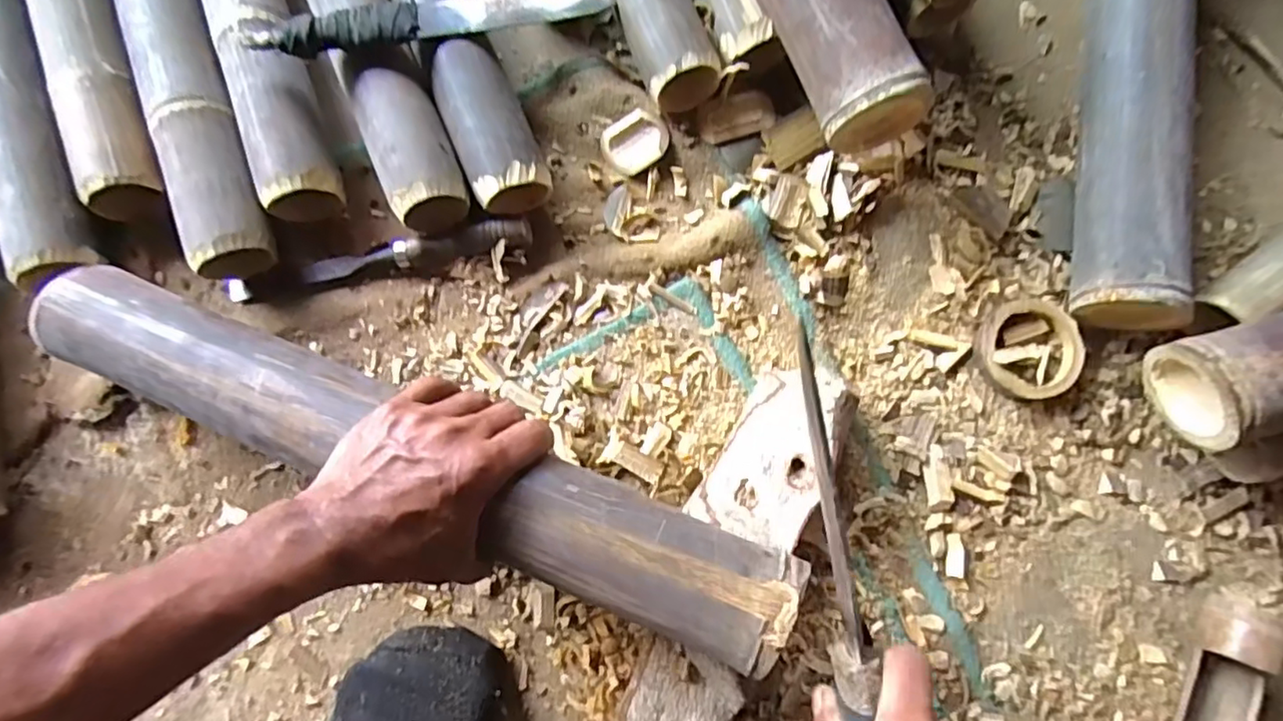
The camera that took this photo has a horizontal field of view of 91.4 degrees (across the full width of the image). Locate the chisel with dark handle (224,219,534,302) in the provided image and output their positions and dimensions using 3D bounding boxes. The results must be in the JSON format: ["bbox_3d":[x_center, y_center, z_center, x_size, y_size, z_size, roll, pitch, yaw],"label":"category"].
[{"bbox_3d":[-0.213,-0.082,0.504,0.248,0.021,0.027,-10,80,-3],"label":"chisel with dark handle"}]

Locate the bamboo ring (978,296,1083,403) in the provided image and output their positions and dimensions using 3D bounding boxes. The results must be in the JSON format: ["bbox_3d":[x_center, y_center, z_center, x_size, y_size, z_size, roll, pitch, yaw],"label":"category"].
[{"bbox_3d":[0.307,-0.010,0.496,0.073,0.022,0.080,0,80,-1],"label":"bamboo ring"}]

